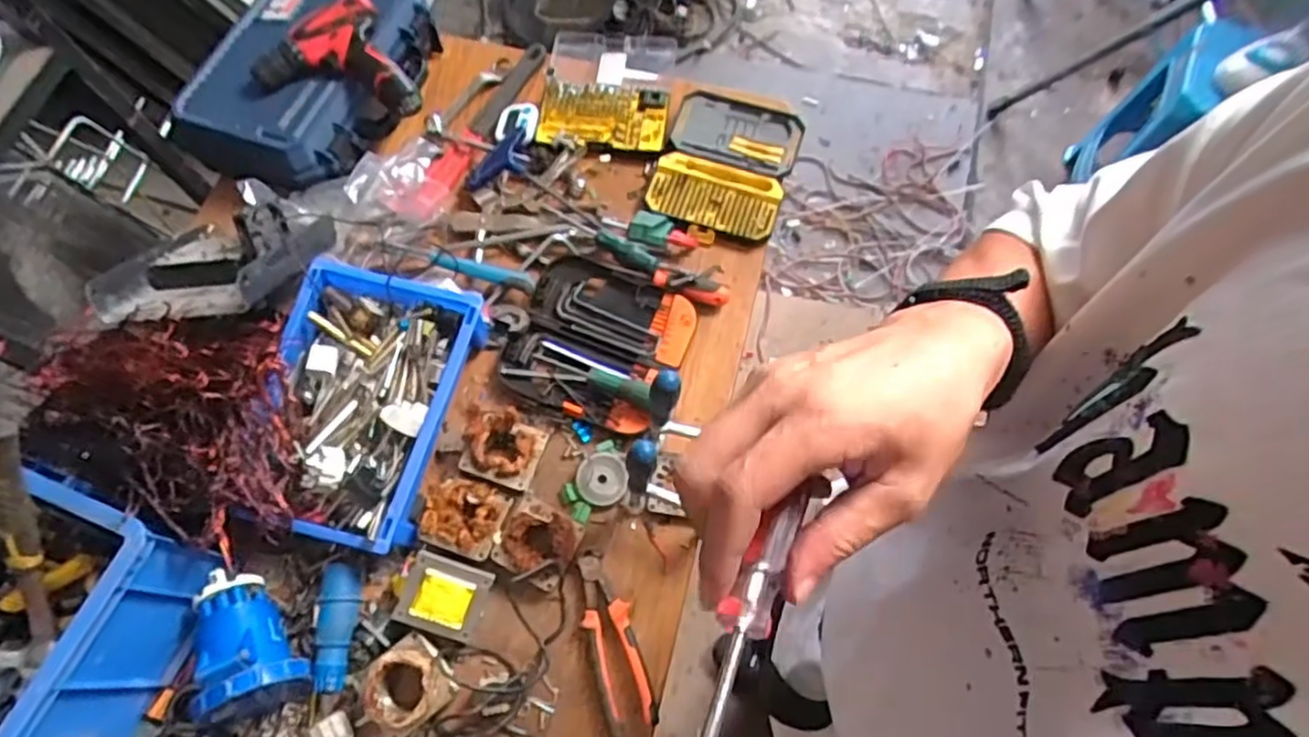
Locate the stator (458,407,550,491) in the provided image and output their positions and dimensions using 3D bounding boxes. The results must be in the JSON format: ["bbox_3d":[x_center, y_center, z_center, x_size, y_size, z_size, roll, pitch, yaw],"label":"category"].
[{"bbox_3d":[-0.184,0.094,0.849,0.097,0.048,0.089,16,68,9],"label":"stator"}]

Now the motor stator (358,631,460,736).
[{"bbox_3d":[-0.262,0.339,0.746,0.091,0.052,0.084,-36,70,-13],"label":"motor stator"}]

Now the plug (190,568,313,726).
[{"bbox_3d":[-0.429,0.279,0.730,0.104,0.093,0.141,-23,67,-8],"label":"plug"}]

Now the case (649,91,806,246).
[{"bbox_3d":[0.104,-0.296,1.026,0.182,0.024,0.245,17,68,9],"label":"case"}]

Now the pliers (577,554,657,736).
[{"bbox_3d":[-0.046,0.299,0.778,0.056,0.030,0.182,-15,66,-4],"label":"pliers"}]

